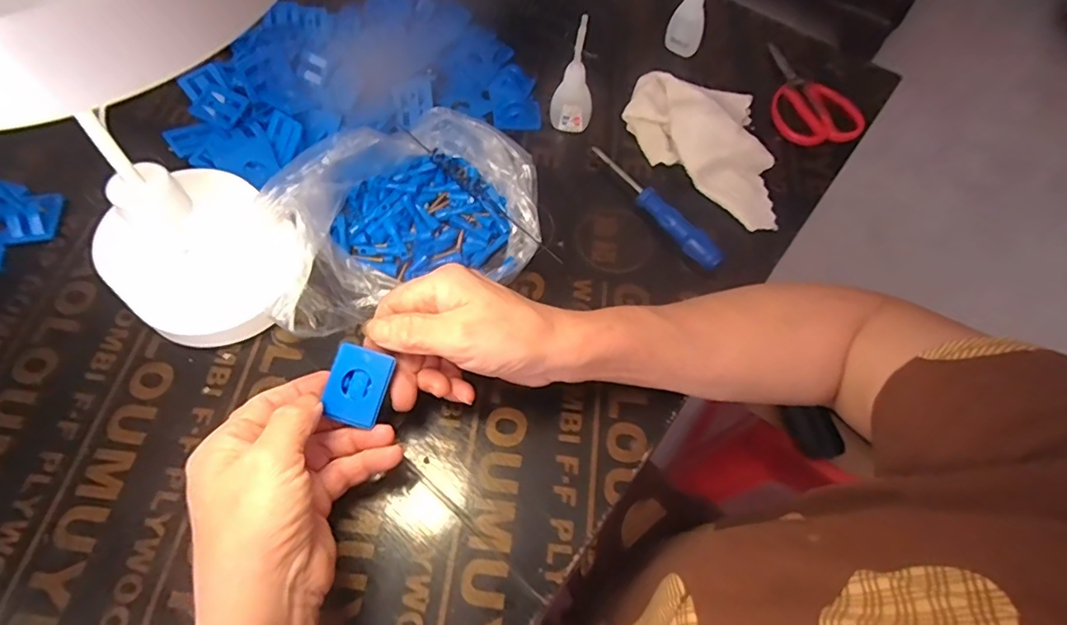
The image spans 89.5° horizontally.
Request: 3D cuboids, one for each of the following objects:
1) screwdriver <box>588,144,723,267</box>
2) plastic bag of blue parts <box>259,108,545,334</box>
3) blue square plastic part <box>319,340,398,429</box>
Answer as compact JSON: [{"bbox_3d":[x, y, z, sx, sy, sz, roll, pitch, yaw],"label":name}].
[{"bbox_3d":[0.101,-0.093,0.447,0.020,0.023,0.148,-31,67,-18],"label":"screwdriver"},{"bbox_3d":[-0.096,-0.083,0.404,0.206,0.059,0.161,-18,64,-12],"label":"plastic bag of blue parts"},{"bbox_3d":[-0.105,0.043,0.319,0.034,0.011,0.044,14,63,4],"label":"blue square plastic part"}]

